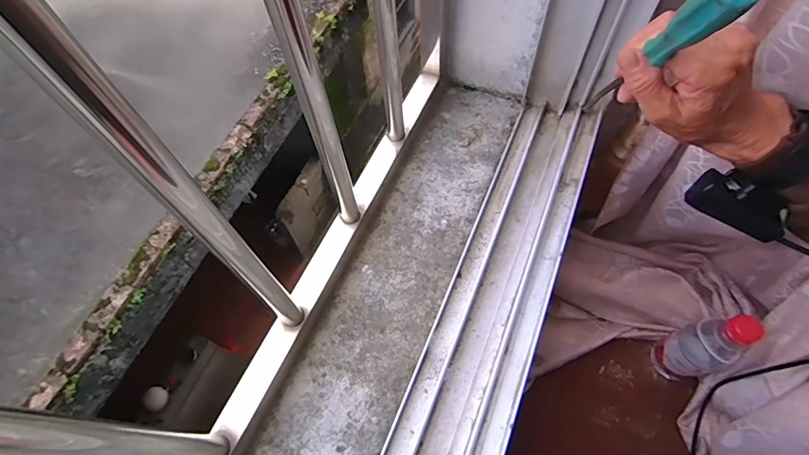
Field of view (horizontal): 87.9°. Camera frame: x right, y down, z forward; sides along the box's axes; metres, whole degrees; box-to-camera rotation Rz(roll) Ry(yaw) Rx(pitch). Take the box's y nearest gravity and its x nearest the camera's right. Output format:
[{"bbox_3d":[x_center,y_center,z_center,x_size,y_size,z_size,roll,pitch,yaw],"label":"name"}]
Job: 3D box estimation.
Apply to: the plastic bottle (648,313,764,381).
[{"bbox_3d":[0.399,0.158,0.559,0.060,0.185,0.061,-1,59,2],"label":"plastic bottle"}]

